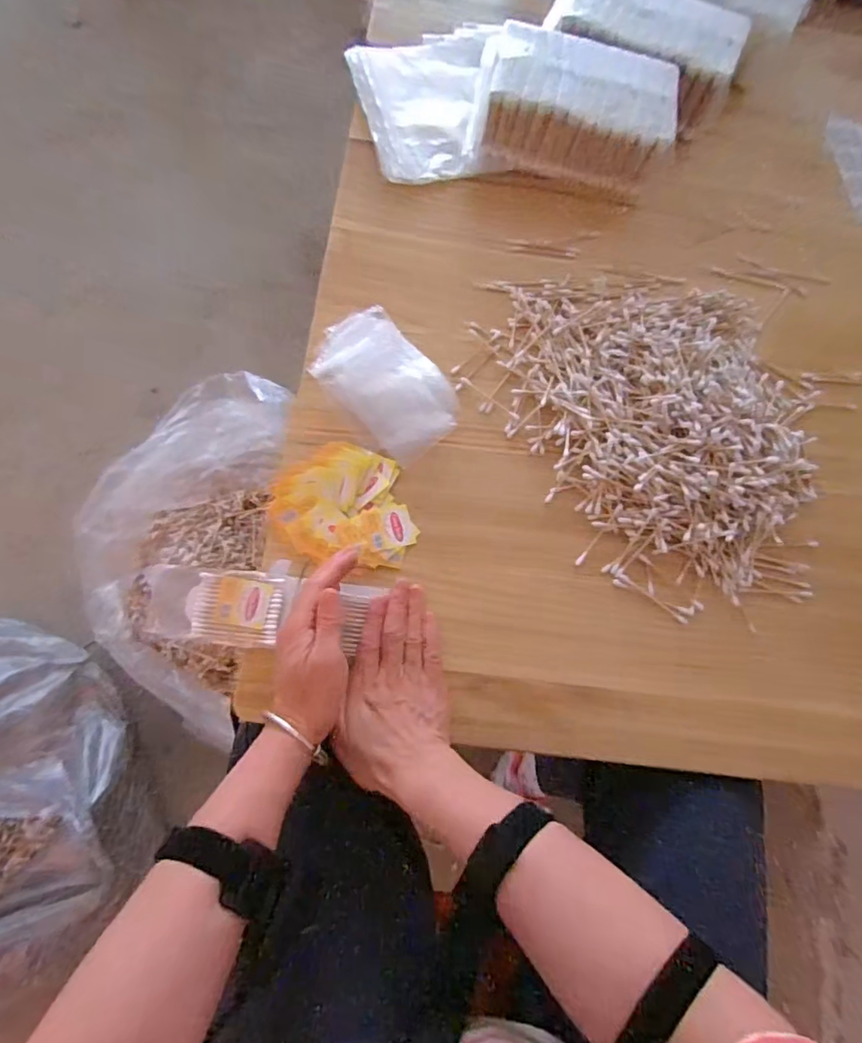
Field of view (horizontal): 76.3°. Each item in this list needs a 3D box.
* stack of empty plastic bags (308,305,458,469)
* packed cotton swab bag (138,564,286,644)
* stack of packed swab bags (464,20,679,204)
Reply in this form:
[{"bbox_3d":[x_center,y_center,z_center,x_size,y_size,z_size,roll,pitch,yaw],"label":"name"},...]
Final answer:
[{"bbox_3d":[-0.045,-0.132,0.515,0.095,0.020,0.153,-36,80,-14],"label":"stack of empty plastic bags"},{"bbox_3d":[-0.177,0.068,0.449,0.107,0.006,0.058,5,73,-4],"label":"packed cotton swab bag"},{"bbox_3d":[0.146,-0.425,0.578,0.206,0.074,0.123,17,73,0],"label":"stack of packed swab bags"}]

